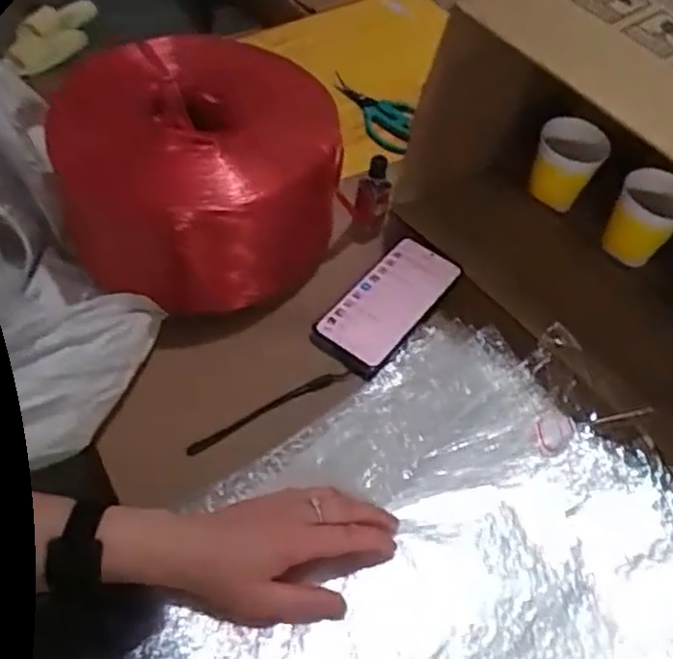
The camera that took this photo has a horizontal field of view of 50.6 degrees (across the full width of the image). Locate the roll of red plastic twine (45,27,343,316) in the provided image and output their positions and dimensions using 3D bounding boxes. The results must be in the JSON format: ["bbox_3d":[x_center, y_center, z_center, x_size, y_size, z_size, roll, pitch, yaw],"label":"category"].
[{"bbox_3d":[-0.136,-0.159,0.685,0.243,0.134,0.249,3,54,-4],"label":"roll of red plastic twine"}]

